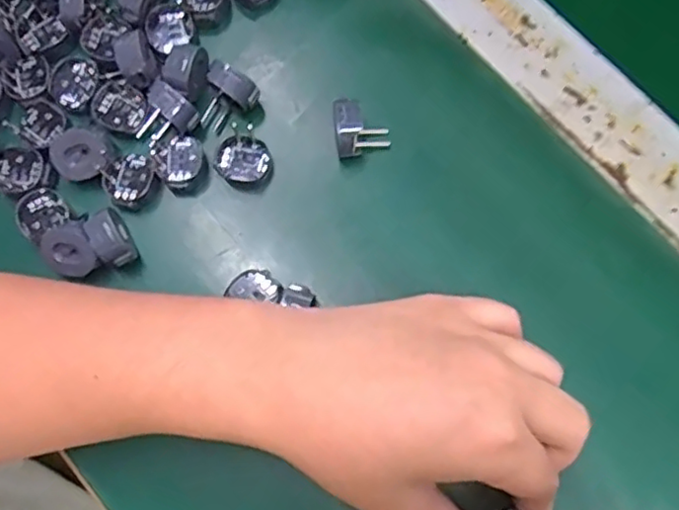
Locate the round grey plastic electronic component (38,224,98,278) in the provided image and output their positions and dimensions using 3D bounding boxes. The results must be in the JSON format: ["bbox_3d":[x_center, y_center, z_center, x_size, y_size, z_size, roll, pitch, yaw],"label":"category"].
[{"bbox_3d":[-0.134,-0.002,0.316,0.023,0.011,0.024,-41,104,-8],"label":"round grey plastic electronic component"}]

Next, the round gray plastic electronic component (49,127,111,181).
[{"bbox_3d":[-0.134,-0.052,0.326,0.030,0.012,0.024,2,78,1],"label":"round gray plastic electronic component"}]

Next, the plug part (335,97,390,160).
[{"bbox_3d":[0.010,-0.067,0.328,0.028,0.024,0.028,-13,78,-2],"label":"plug part"}]

